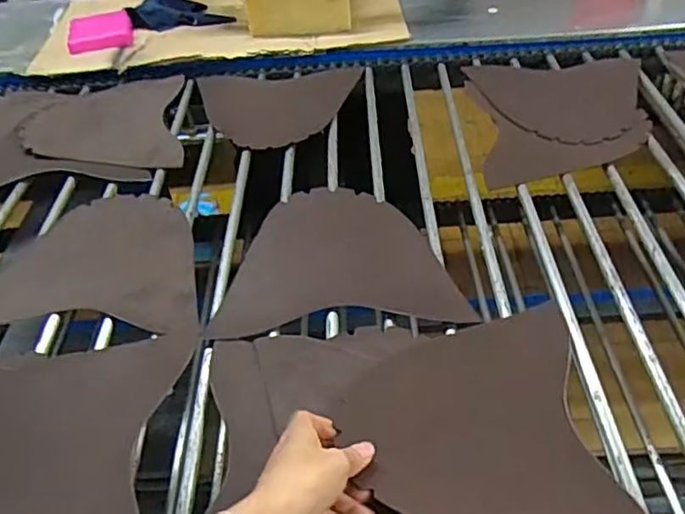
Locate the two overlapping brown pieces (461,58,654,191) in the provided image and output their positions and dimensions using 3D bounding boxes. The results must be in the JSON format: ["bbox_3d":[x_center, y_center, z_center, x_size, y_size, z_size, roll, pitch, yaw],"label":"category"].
[{"bbox_3d":[0.308,-0.199,0.891,0.245,0.012,0.304,-3,42,5],"label":"two overlapping brown pieces"}]

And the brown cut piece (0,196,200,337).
[{"bbox_3d":[-0.261,0.000,0.724,0.243,0.008,0.215,2,43,7],"label":"brown cut piece"}]

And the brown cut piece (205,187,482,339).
[{"bbox_3d":[-0.003,-0.003,0.704,0.244,0.009,0.211,-4,46,0],"label":"brown cut piece"}]

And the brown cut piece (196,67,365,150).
[{"bbox_3d":[-0.094,-0.222,0.946,0.238,0.010,0.205,-4,43,1],"label":"brown cut piece"}]

